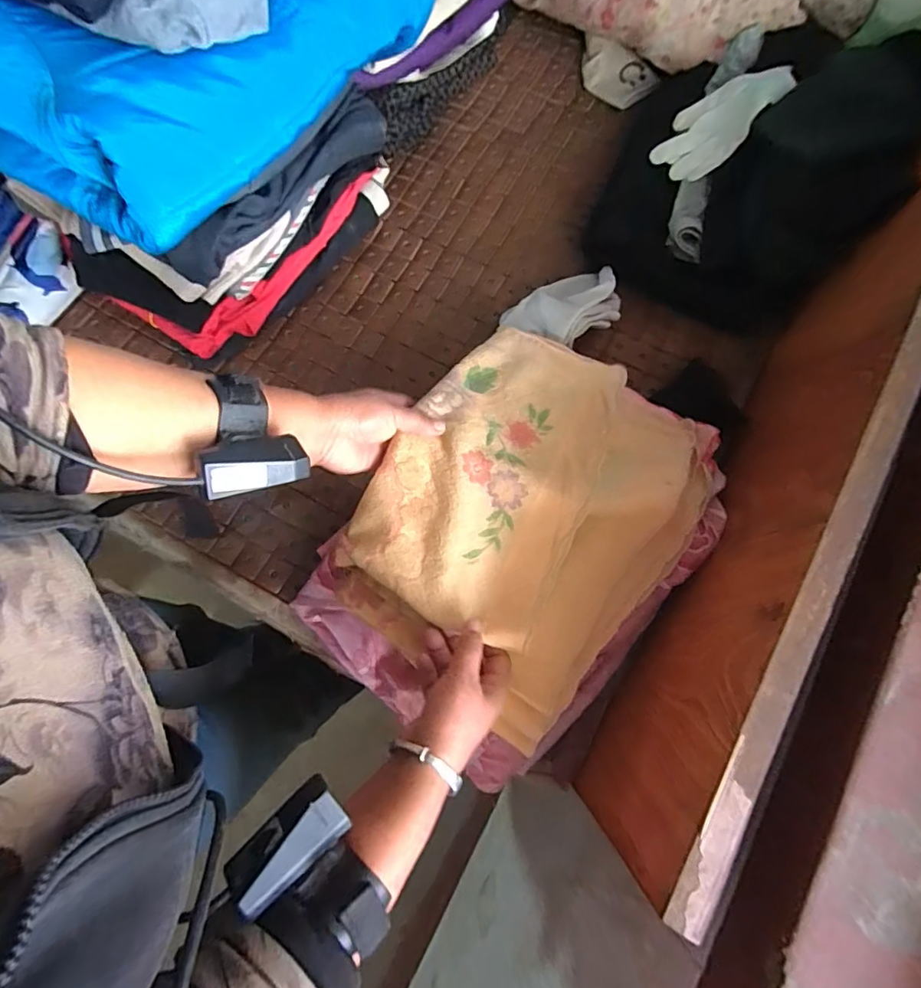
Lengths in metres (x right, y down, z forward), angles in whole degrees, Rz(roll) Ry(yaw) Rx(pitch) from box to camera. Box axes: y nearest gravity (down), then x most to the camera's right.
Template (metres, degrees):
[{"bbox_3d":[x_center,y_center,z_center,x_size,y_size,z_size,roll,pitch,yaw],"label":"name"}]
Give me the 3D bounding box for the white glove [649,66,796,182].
[{"bbox_3d":[0.315,-0.459,0.626,0.155,0.025,0.094,-46,63,10],"label":"white glove"}]

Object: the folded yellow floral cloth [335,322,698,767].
[{"bbox_3d":[0.070,0.012,0.502,0.277,0.072,0.357,36,70,4],"label":"folded yellow floral cloth"}]

